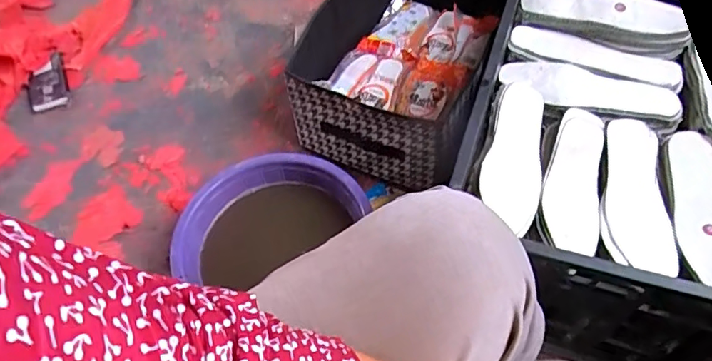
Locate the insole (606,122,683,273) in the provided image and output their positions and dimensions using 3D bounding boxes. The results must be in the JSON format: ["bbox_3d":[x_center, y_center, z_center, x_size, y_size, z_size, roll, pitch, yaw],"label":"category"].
[{"bbox_3d":[0.323,0.015,0.600,0.067,0.023,0.229,8,57,11],"label":"insole"}]

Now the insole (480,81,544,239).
[{"bbox_3d":[0.193,-0.035,0.621,0.068,0.007,0.214,25,57,-2],"label":"insole"}]

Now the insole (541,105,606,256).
[{"bbox_3d":[0.256,-0.003,0.613,0.065,0.015,0.228,20,51,3],"label":"insole"}]

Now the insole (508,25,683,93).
[{"bbox_3d":[0.330,-0.172,0.727,0.227,0.013,0.061,20,60,18],"label":"insole"}]

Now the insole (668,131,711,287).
[{"bbox_3d":[0.391,0.027,0.583,0.065,0.027,0.211,7,57,10],"label":"insole"}]

